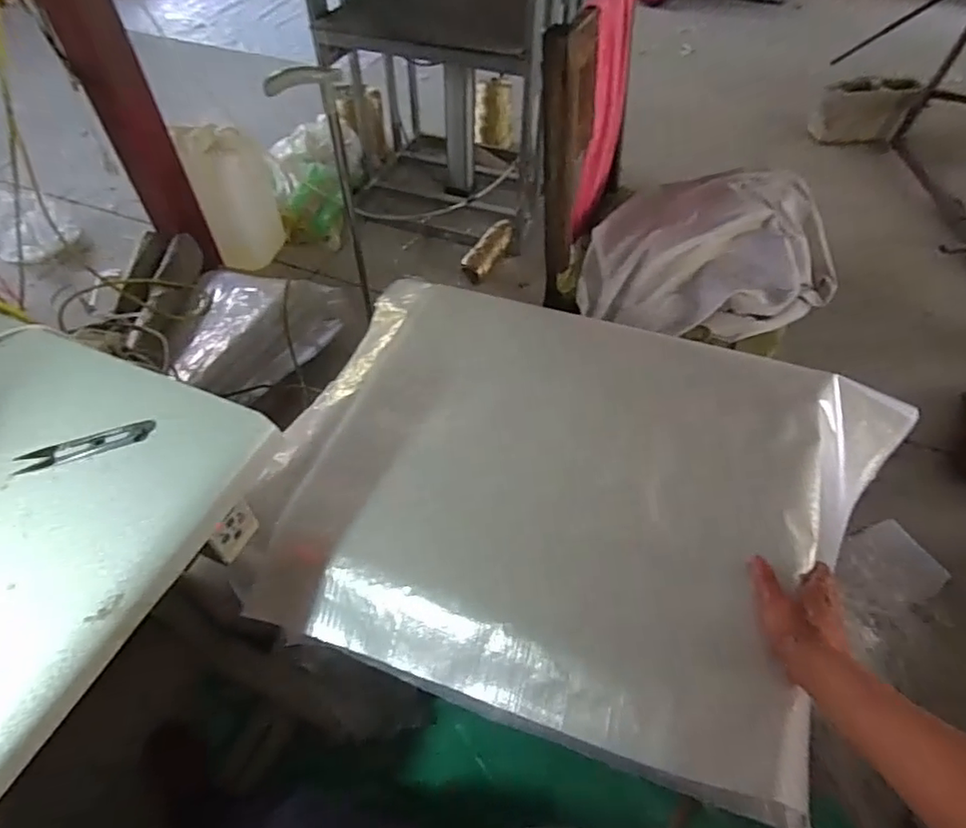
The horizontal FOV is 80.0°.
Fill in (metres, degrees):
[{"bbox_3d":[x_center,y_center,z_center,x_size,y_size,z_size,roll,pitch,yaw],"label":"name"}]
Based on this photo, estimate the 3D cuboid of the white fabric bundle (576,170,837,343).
[{"bbox_3d":[0.402,-0.297,1.058,0.438,0.150,0.300,-6,52,-5],"label":"white fabric bundle"}]

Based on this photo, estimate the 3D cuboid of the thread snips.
[{"bbox_3d":[-0.339,0.025,0.495,0.105,0.010,0.026,-16,53,-13],"label":"thread snips"}]

